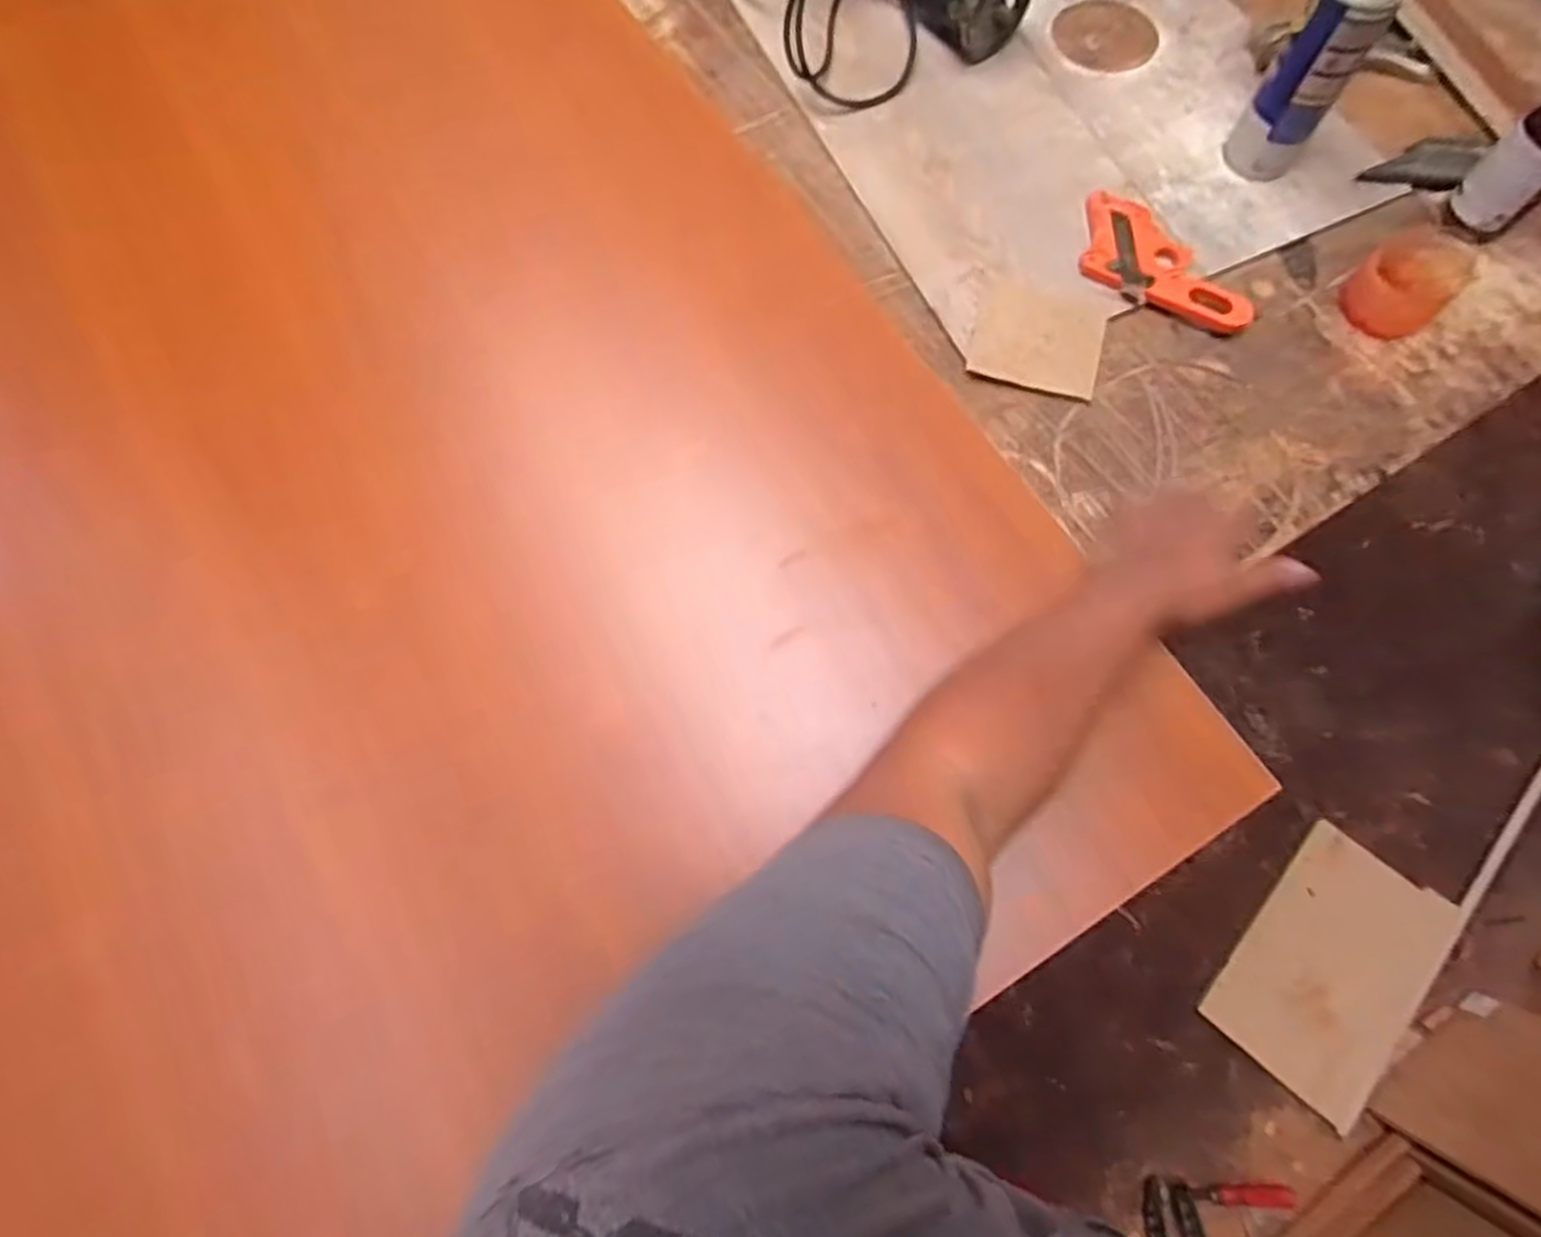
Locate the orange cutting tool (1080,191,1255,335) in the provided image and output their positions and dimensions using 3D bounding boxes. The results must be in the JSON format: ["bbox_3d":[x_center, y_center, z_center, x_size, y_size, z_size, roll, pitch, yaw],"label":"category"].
[{"bbox_3d":[0.352,-0.325,0.719,0.099,0.019,0.187,-33,75,-10],"label":"orange cutting tool"}]

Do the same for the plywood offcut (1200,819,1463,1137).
[{"bbox_3d":[0.934,0.576,1.287,0.259,0.017,0.414,39,72,16],"label":"plywood offcut"}]

